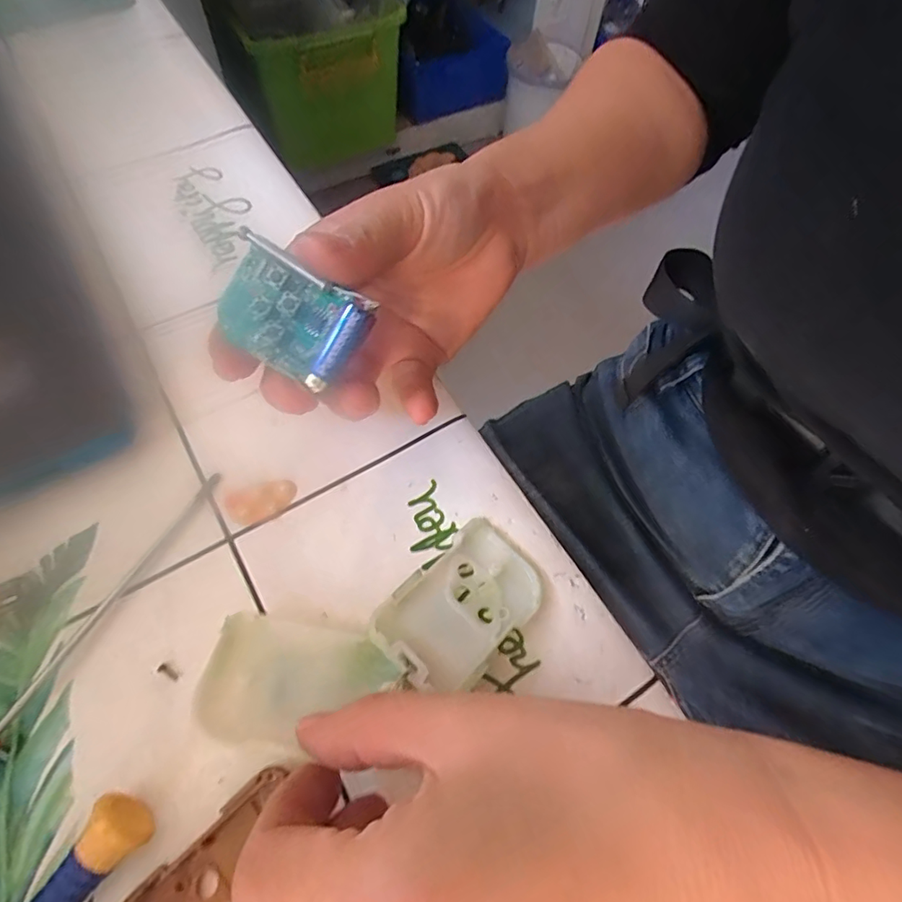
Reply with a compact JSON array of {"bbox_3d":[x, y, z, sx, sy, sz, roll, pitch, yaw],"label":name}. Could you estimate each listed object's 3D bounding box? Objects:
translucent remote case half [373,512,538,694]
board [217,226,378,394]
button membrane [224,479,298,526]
[{"bbox_3d":[0.004,0.053,0.176,0.037,0.011,0.058,41,66,17],"label":"translucent remote case half"},{"bbox_3d":[-0.048,-0.041,0.152,0.047,0.007,0.029,35,99,13],"label":"board"},{"bbox_3d":[-0.072,0.019,0.195,0.026,0.004,0.015,-18,64,-14],"label":"button membrane"}]

